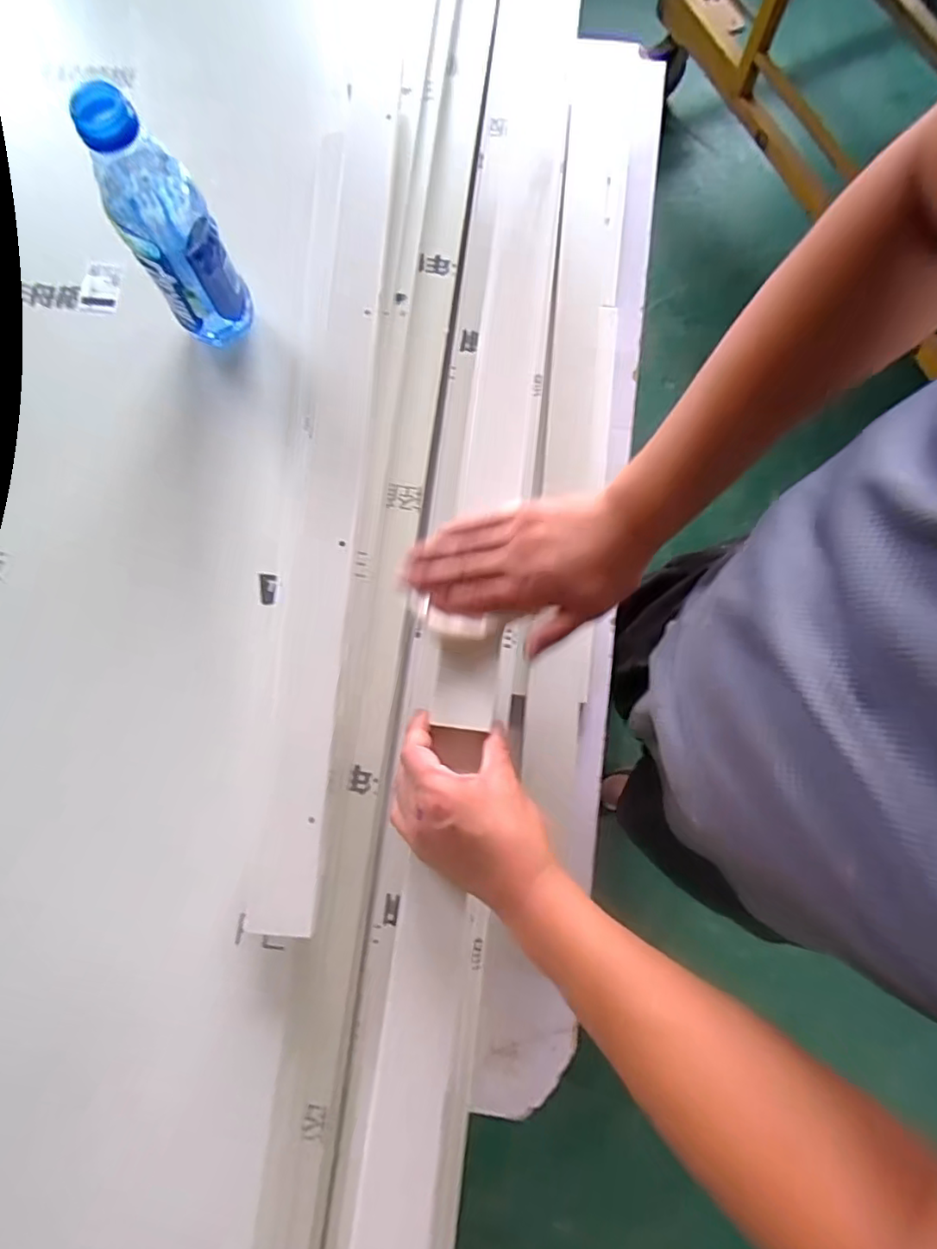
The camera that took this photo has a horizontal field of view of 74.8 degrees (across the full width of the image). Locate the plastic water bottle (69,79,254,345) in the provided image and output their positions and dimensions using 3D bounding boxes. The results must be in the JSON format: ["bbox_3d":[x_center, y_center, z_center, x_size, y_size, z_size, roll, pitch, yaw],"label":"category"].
[{"bbox_3d":[-0.237,-0.313,0.489,0.070,0.189,0.063,-32,79,-6],"label":"plastic water bottle"}]

